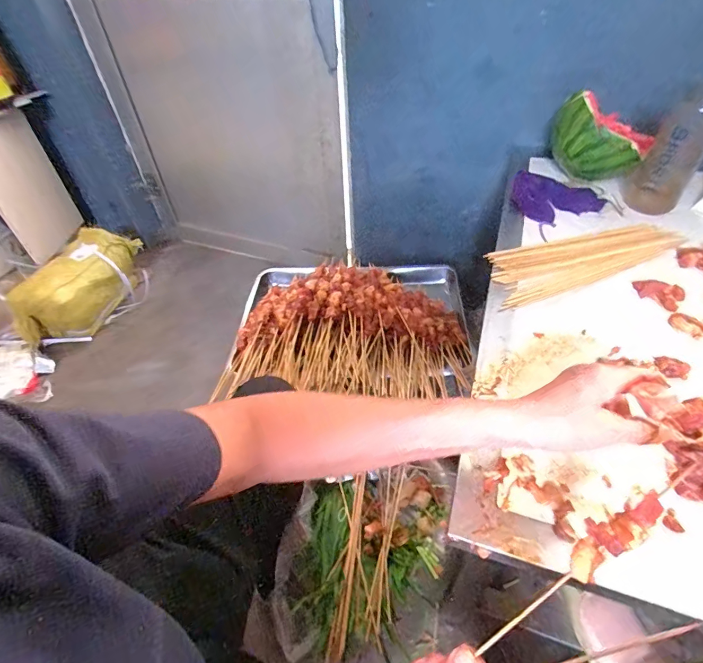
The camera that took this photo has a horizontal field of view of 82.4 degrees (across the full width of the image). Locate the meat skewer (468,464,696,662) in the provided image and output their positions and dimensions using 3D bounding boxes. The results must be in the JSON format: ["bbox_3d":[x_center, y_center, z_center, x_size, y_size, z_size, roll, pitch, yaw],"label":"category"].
[{"bbox_3d":[0.166,0.165,0.288,0.196,0.010,0.024,-45,51,6],"label":"meat skewer"}]

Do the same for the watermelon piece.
[{"bbox_3d":[0.445,-0.350,0.723,0.149,0.117,0.086,15,48,18],"label":"watermelon piece"}]

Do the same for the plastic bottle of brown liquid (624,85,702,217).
[{"bbox_3d":[0.513,-0.289,0.646,0.077,0.188,0.090,24,51,25],"label":"plastic bottle of brown liquid"}]

